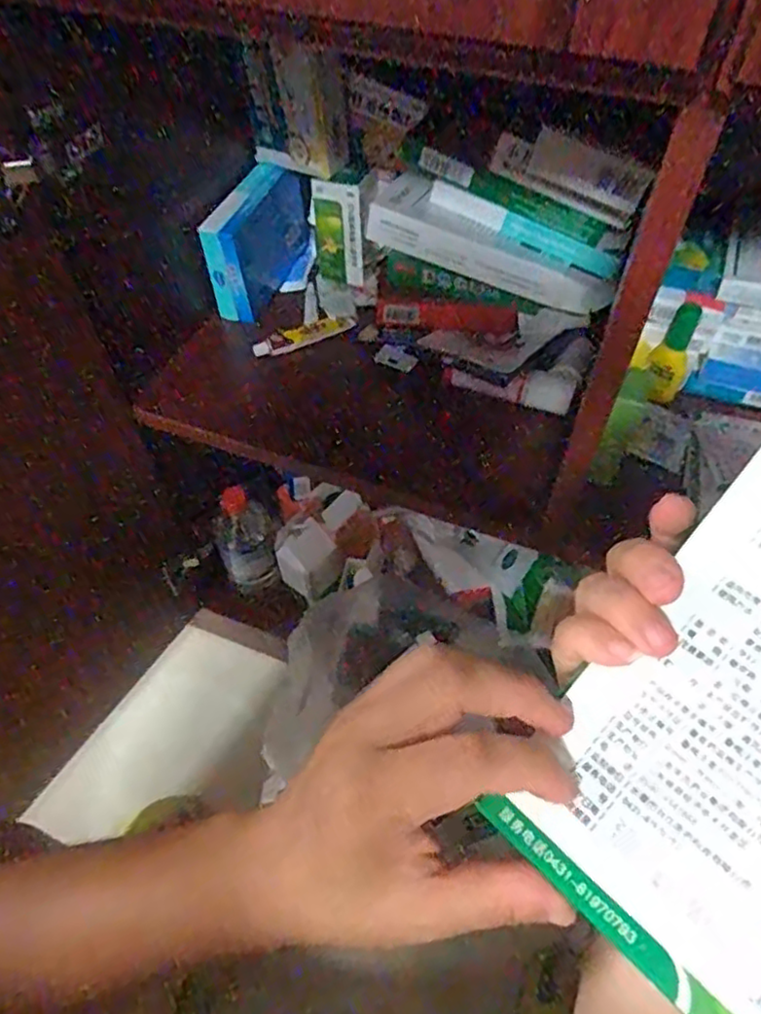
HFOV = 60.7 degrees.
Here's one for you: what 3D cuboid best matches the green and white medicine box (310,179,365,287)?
[{"bbox_3d":[-0.043,-0.282,0.678,0.051,0.106,0.015,11,48,6],"label":"green and white medicine box"}]

